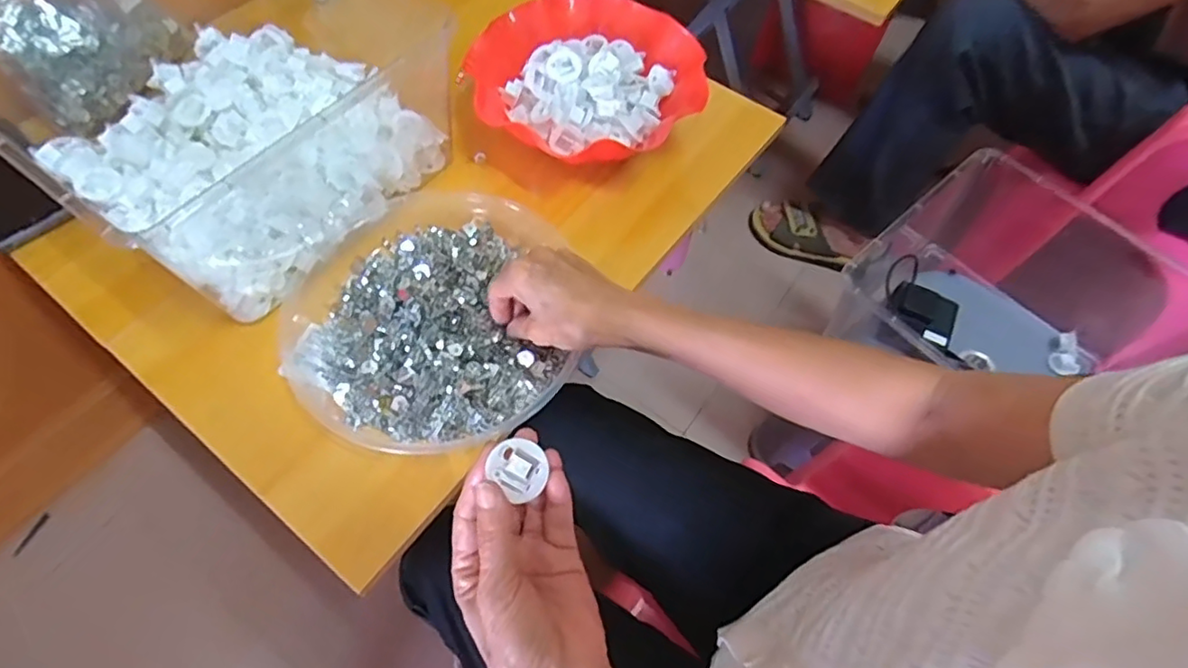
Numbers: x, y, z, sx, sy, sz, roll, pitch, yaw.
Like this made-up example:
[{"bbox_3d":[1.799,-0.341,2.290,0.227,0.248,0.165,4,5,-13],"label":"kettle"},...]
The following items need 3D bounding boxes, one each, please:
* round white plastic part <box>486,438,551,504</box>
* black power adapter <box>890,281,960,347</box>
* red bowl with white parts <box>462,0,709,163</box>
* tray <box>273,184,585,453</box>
[{"bbox_3d":[-0.039,0.071,0.319,0.031,0.006,0.031,3,79,-16],"label":"round white plastic part"},{"bbox_3d":[0.391,-0.026,0.710,0.073,0.018,0.061,25,63,11],"label":"black power adapter"},{"bbox_3d":[-0.002,-0.249,0.597,0.213,0.062,0.201,1,61,-2],"label":"red bowl with white parts"},{"bbox_3d":[-0.132,-0.013,0.487,0.228,0.037,0.230,1,61,-2],"label":"tray"}]

